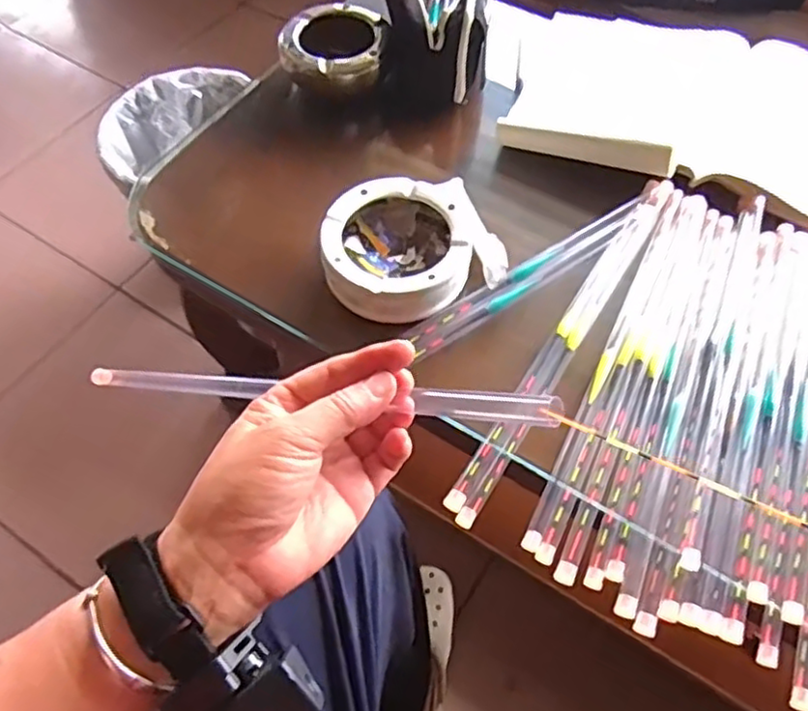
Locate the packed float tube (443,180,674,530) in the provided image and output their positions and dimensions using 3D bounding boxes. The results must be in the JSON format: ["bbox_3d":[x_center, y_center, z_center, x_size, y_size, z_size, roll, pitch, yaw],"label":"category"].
[{"bbox_3d":[0.156,-0.022,0.621,0.028,0.017,0.414,30,63,16],"label":"packed float tube"}]

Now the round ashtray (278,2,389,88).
[{"bbox_3d":[-0.083,-0.367,0.800,0.121,0.038,0.106,14,60,8],"label":"round ashtray"}]

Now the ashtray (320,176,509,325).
[{"bbox_3d":[0.005,-0.113,0.654,0.176,0.043,0.155,-15,60,-9],"label":"ashtray"}]

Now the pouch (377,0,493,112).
[{"bbox_3d":[0.038,-0.408,0.805,0.128,0.122,0.194,1,59,1],"label":"pouch"}]

